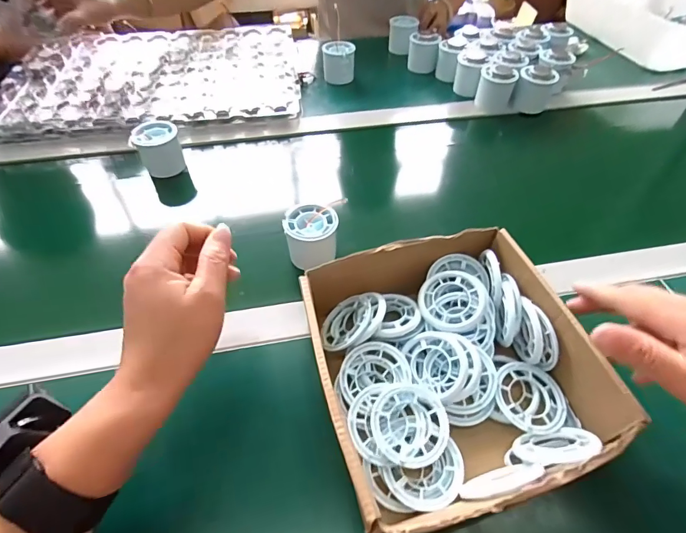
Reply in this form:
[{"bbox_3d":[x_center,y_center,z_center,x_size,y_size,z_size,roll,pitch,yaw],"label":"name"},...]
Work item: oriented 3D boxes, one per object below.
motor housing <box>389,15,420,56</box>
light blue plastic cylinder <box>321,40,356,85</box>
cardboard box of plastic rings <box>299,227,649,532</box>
[{"bbox_3d":[0.114,-0.444,0.756,0.052,0.055,0.040,6,55,5],"label":"motor housing"},{"bbox_3d":[-0.007,-0.351,0.683,0.055,0.053,0.048,-4,55,-2],"label":"light blue plastic cylinder"},{"bbox_3d":[0.078,0.069,0.318,0.192,0.072,0.210,-14,56,-10],"label":"cardboard box of plastic rings"}]

